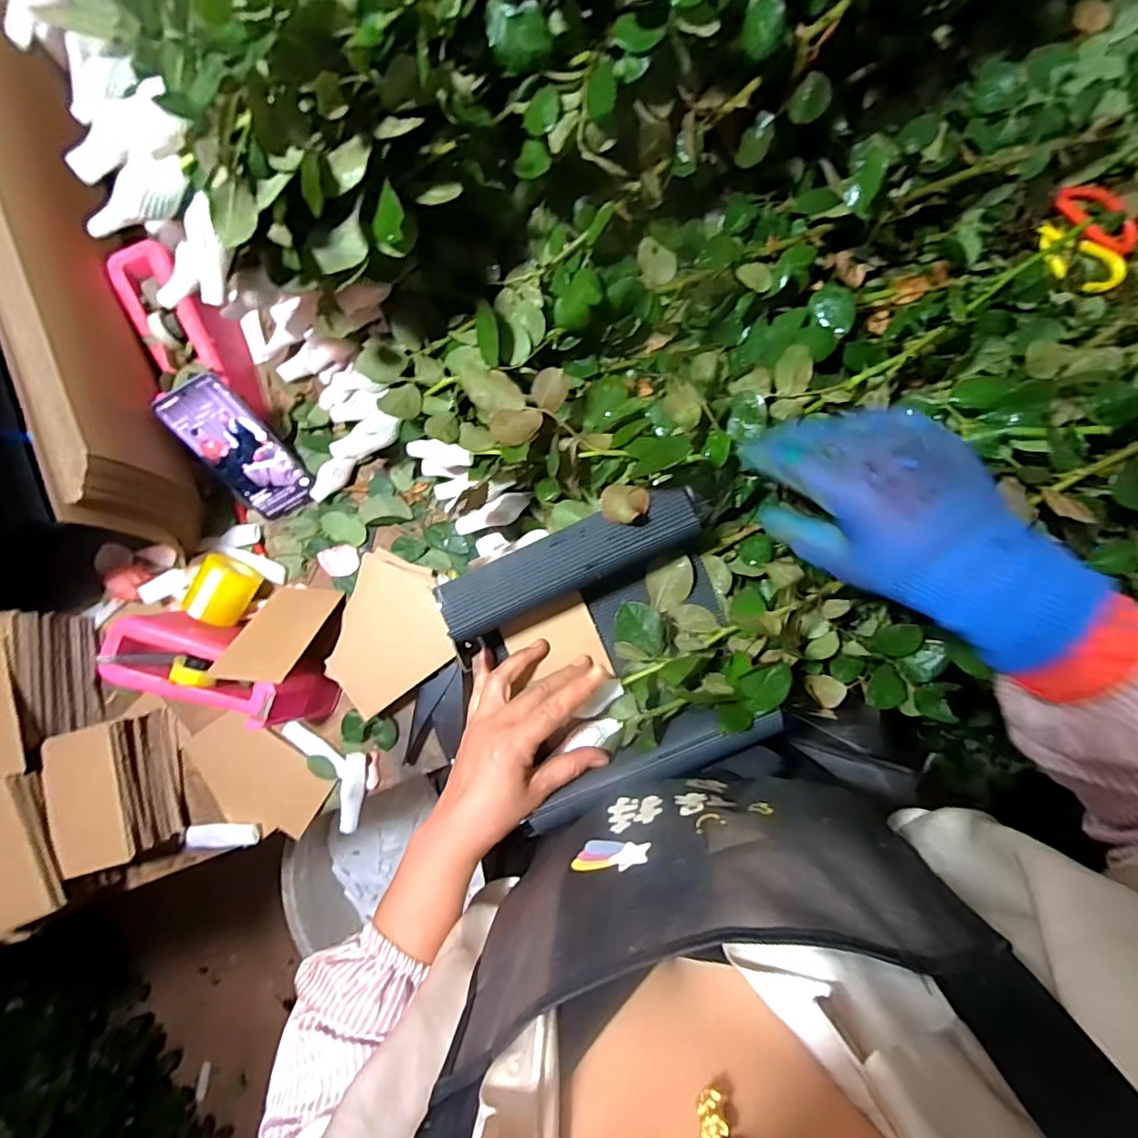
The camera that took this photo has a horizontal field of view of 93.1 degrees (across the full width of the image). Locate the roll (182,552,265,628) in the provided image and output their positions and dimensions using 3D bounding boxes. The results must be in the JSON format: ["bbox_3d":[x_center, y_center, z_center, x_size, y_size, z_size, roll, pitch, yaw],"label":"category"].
[{"bbox_3d":[-0.391,0.024,0.604,0.058,0.045,0.065,28,89,6],"label":"roll"}]

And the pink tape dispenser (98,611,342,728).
[{"bbox_3d":[-0.361,0.108,0.572,0.199,0.102,0.079,19,88,6],"label":"pink tape dispenser"}]

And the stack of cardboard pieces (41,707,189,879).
[{"bbox_3d":[-0.492,0.240,0.589,0.092,0.071,0.146,-16,85,4],"label":"stack of cardboard pieces"}]

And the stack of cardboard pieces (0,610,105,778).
[{"bbox_3d":[-0.608,0.136,0.600,0.097,0.090,0.168,-12,85,4],"label":"stack of cardboard pieces"}]

